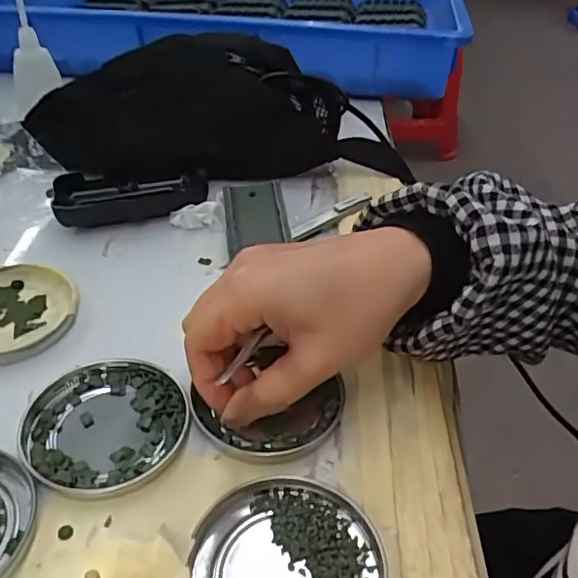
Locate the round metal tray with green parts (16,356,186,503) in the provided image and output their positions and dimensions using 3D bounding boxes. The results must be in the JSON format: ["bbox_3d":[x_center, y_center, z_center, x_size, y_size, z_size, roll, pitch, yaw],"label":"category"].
[{"bbox_3d":[-0.091,0.067,0.292,0.077,0.009,0.077,1,39,-1],"label":"round metal tray with green parts"}]

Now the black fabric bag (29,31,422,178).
[{"bbox_3d":[-0.062,-0.151,0.491,0.282,0.095,0.117,-7,40,-13],"label":"black fabric bag"}]

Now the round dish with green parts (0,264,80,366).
[{"bbox_3d":[-0.168,0.013,0.349,0.078,0.009,0.076,1,39,-1],"label":"round dish with green parts"}]

